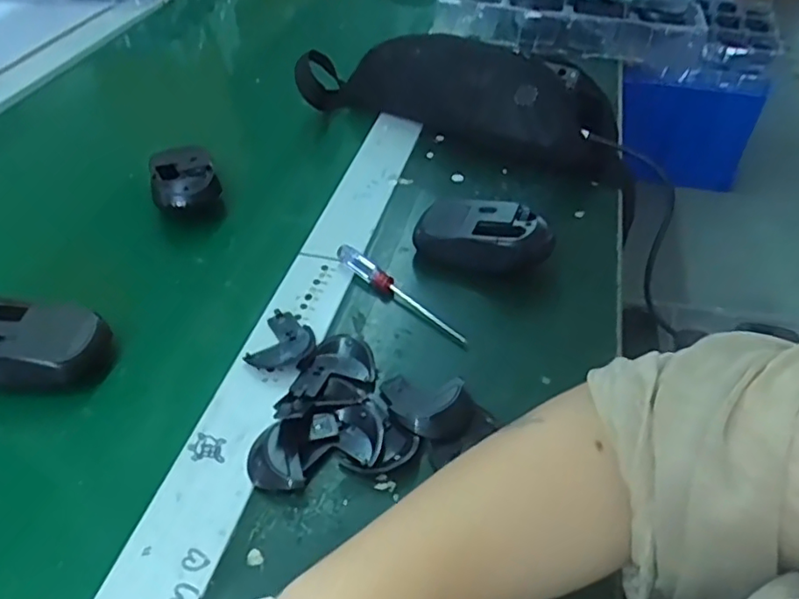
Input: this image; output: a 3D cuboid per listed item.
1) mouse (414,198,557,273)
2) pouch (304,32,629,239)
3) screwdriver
[{"bbox_3d":[0.063,-0.047,0.471,0.103,0.043,0.050,15,46,15],"label":"mouse"},{"bbox_3d":[0.062,-0.196,0.590,0.336,0.090,0.088,21,47,20],"label":"pouch"},{"bbox_3d":[-0.001,-0.006,0.450,0.129,0.016,0.012,34,53,30],"label":"screwdriver"}]

